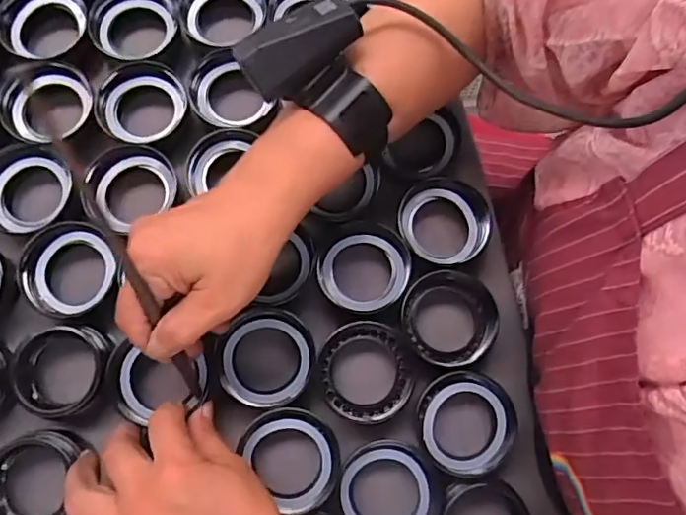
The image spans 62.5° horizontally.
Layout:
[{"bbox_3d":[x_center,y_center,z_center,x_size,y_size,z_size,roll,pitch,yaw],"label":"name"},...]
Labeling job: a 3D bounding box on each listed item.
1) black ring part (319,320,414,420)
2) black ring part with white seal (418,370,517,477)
[{"bbox_3d":[0.015,0.082,0.407,0.067,0.022,0.068,1,76,-2],"label":"black ring part"},{"bbox_3d":[0.084,0.113,0.386,0.062,0.018,0.067,4,76,-1],"label":"black ring part with white seal"}]

